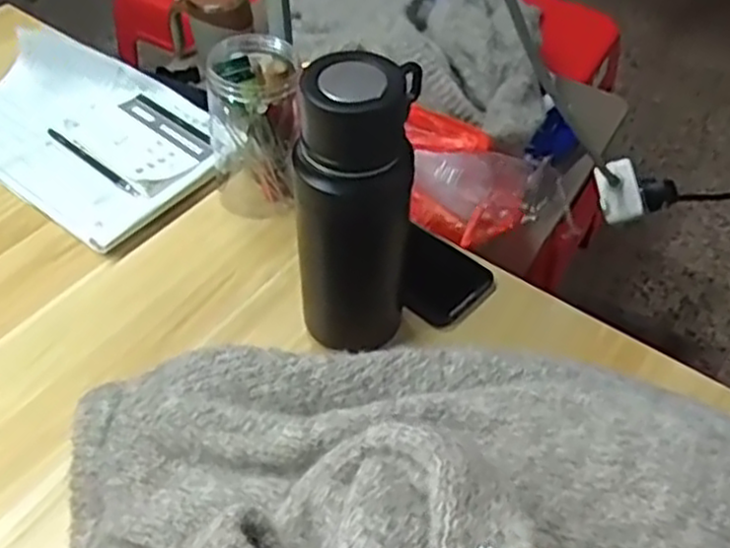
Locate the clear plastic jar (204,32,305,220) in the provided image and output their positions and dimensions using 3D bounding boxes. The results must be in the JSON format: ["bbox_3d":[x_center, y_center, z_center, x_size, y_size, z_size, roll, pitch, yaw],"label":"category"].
[{"bbox_3d":[-0.101,-0.137,0.703,0.083,0.143,0.073,-3,49,-5],"label":"clear plastic jar"}]

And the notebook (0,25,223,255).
[{"bbox_3d":[-0.291,-0.154,0.797,0.291,0.041,0.202,32,55,23],"label":"notebook"}]

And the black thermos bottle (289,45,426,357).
[{"bbox_3d":[-0.007,-0.042,0.568,0.078,0.243,0.078,8,49,5],"label":"black thermos bottle"}]

